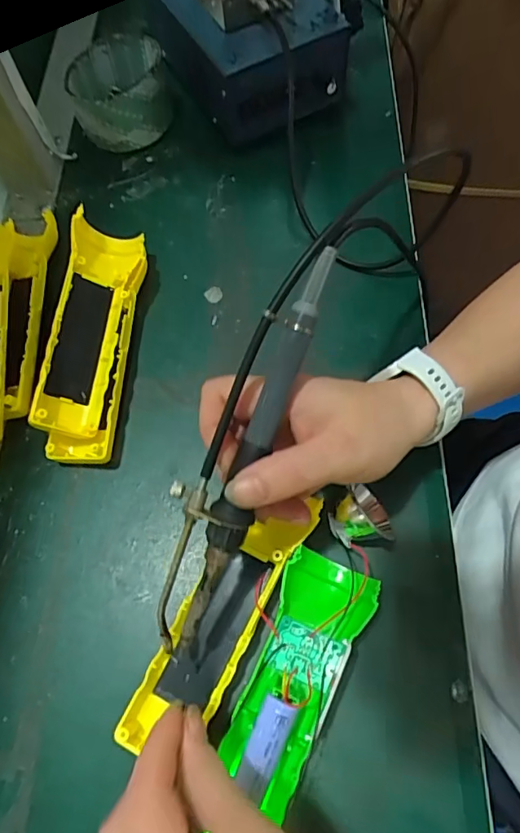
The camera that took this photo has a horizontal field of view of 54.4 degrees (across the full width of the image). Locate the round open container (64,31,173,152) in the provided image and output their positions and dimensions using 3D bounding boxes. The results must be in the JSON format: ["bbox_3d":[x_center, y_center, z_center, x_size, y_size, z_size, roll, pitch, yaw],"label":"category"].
[{"bbox_3d":[-0.122,-0.286,0.449,0.083,0.050,0.079,-1,68,2],"label":"round open container"}]

